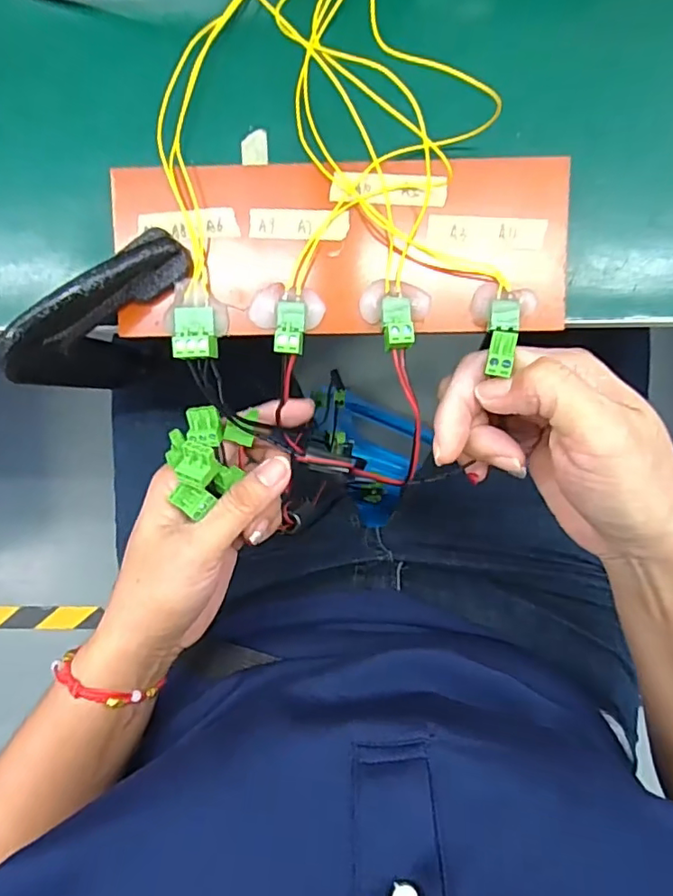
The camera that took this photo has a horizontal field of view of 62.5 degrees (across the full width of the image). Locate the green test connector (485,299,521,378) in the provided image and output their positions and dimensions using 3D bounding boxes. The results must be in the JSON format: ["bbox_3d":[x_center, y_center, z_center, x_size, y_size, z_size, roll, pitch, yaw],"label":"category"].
[{"bbox_3d":[0.071,-0.048,0.235,0.013,0.006,0.032,9,85,1],"label":"green test connector"}]

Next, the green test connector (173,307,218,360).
[{"bbox_3d":[-0.062,-0.050,0.240,0.017,0.015,0.022,-4,96,2],"label":"green test connector"}]

